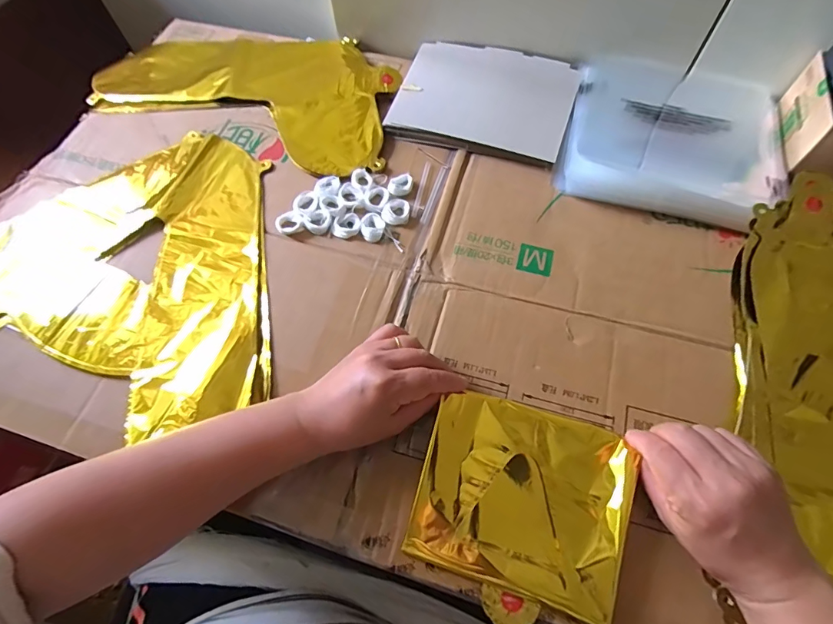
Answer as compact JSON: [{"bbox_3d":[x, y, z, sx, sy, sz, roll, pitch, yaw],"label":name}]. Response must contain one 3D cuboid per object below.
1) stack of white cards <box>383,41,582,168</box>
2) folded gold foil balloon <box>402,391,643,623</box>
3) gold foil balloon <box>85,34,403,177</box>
[{"bbox_3d":[0.085,-0.265,0.531,0.206,0.014,0.170,15,65,8],"label":"stack of white cards"},{"bbox_3d":[0.077,0.147,0.329,0.149,0.025,0.144,15,65,8],"label":"folded gold foil balloon"},{"bbox_3d":[-0.200,-0.299,0.563,0.404,0.021,0.216,22,66,11],"label":"gold foil balloon"}]

